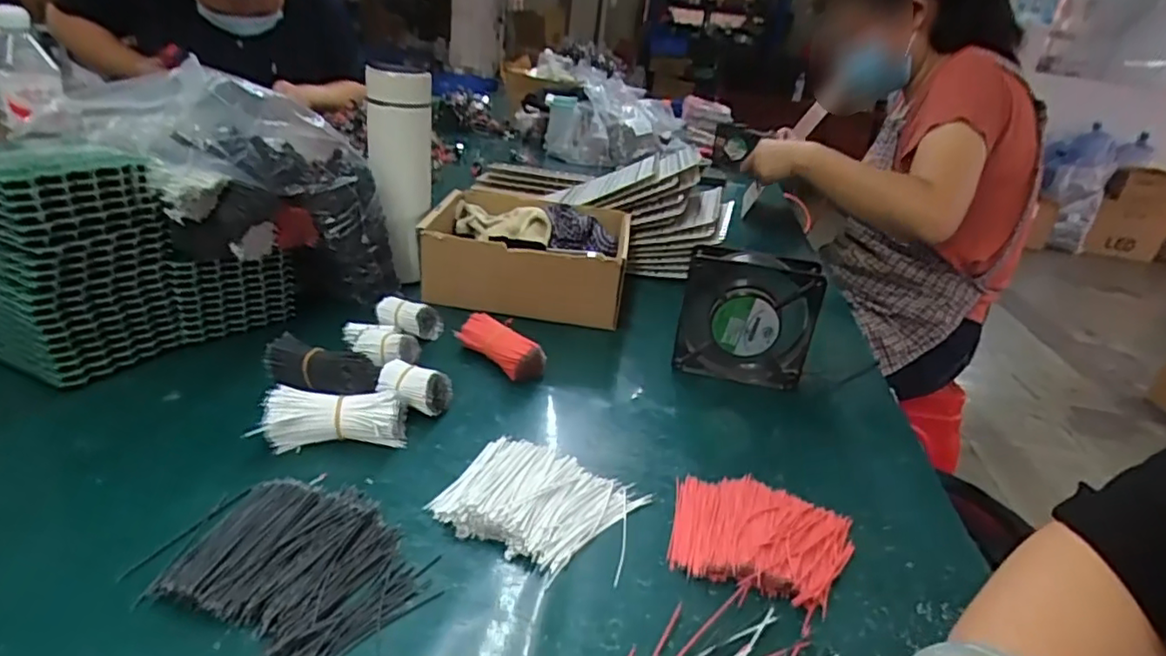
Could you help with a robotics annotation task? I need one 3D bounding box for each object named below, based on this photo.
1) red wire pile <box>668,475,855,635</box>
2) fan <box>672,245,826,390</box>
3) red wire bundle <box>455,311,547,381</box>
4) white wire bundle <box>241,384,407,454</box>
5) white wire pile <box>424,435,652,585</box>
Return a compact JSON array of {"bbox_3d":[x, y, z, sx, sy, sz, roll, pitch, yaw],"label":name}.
[{"bbox_3d":[0.112,0.132,0.397,0.111,0.011,0.101,17,26,20],"label":"red wire pile"},{"bbox_3d":[0.152,-0.006,0.577,0.120,0.127,0.040,11,25,8],"label":"fan"},{"bbox_3d":[-0.077,0.018,0.564,0.089,0.036,0.035,24,30,32],"label":"red wire bundle"},{"bbox_3d":[-0.176,0.064,0.437,0.096,0.037,0.032,0,26,-16],"label":"white wire bundle"},{"bbox_3d":[-0.026,0.112,0.404,0.121,0.014,0.096,16,26,17],"label":"white wire pile"}]

